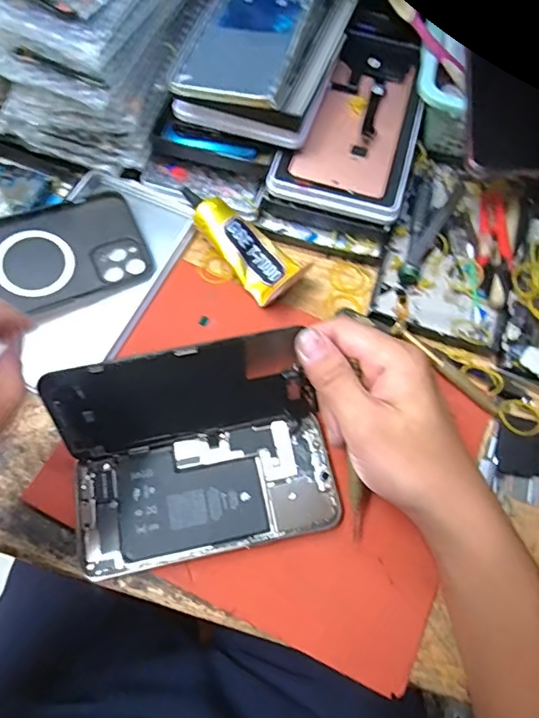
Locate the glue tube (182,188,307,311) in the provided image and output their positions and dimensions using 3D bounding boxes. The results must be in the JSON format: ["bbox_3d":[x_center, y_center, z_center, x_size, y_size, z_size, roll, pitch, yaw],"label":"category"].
[{"bbox_3d":[-0.024,-0.093,0.379,0.042,0.025,0.117,-40,76,-16],"label":"glue tube"}]

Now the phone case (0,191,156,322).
[{"bbox_3d":[-0.174,-0.076,0.373,0.158,0.019,0.085,-24,72,-12],"label":"phone case"}]

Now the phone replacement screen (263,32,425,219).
[{"bbox_3d":[0.071,-0.192,0.402,0.099,0.016,0.167,17,71,3],"label":"phone replacement screen"}]

